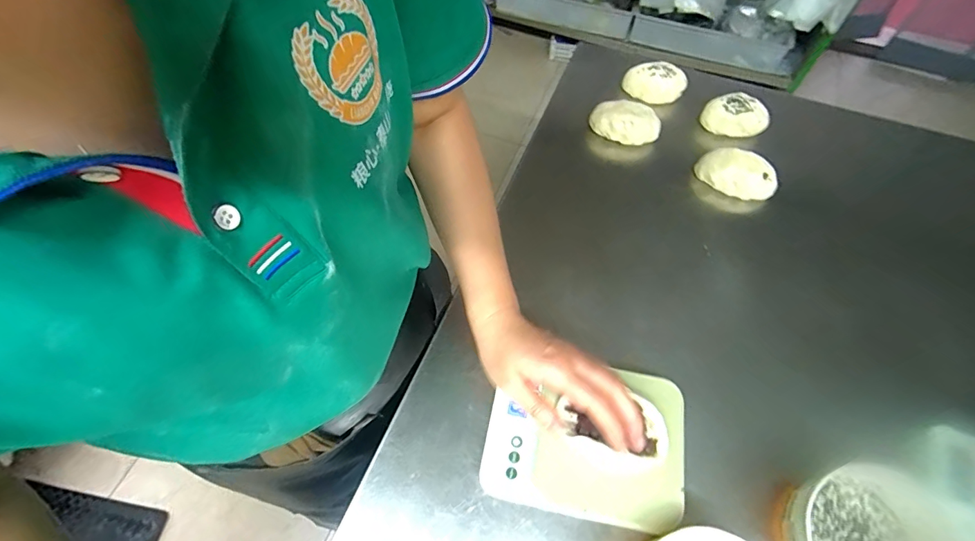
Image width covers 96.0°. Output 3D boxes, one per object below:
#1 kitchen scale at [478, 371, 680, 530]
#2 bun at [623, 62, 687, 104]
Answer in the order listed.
[{"bbox_3d":[0.093,0.164,0.436,0.186,0.028,0.142,7,68,12],"label":"kitchen scale"},{"bbox_3d":[0.262,-0.293,0.688,0.096,0.042,0.052,15,63,8],"label":"bun"}]

